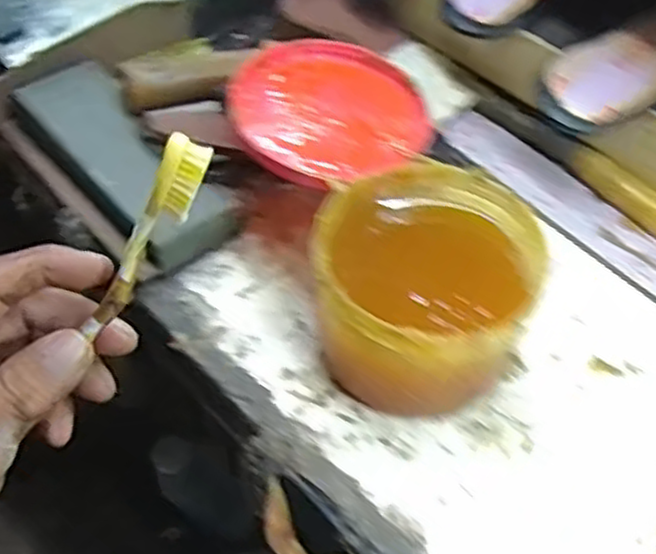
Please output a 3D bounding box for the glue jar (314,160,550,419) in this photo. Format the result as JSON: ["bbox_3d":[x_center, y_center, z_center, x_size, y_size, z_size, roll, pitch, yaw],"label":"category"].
[{"bbox_3d":[0.054,0.007,0.424,0.114,0.085,0.120,-1,53,1],"label":"glue jar"}]

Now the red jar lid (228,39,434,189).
[{"bbox_3d":[-0.001,-0.102,0.458,0.114,0.017,0.114,2,54,-3],"label":"red jar lid"}]

